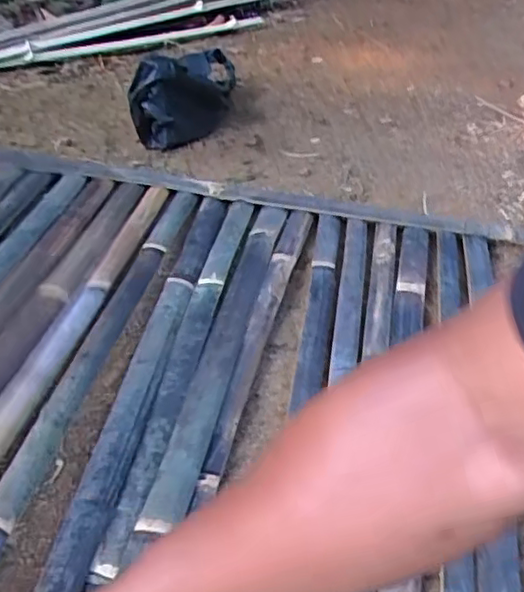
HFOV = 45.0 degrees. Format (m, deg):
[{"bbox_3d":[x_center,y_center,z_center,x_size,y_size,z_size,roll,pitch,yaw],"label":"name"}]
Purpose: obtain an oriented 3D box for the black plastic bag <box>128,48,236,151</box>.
[{"bbox_3d":[-0.141,-0.416,1.210,0.160,0.164,0.293,7,43,2],"label":"black plastic bag"}]

